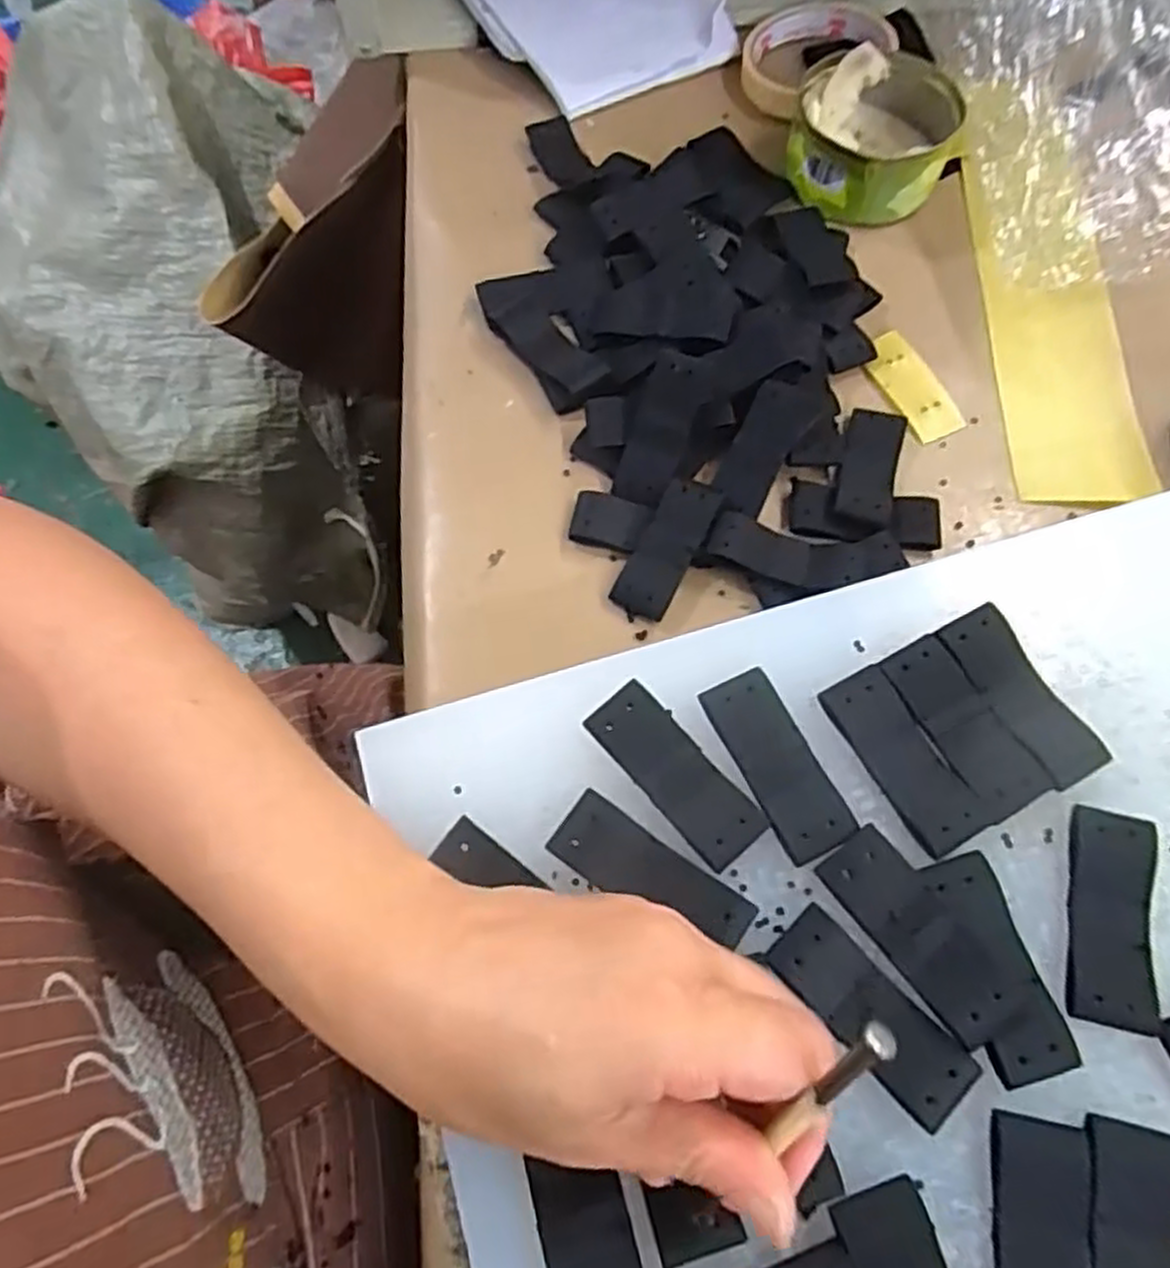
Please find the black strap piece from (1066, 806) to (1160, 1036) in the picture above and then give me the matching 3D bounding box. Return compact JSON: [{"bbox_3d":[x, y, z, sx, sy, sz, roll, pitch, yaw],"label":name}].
[{"bbox_3d":[0.172,0.092,0.260,0.027,0.005,0.066,15,67,7],"label":"black strap piece"}]

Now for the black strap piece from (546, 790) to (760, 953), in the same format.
[{"bbox_3d":[0.021,0.079,0.260,0.066,0.004,0.024,33,70,14],"label":"black strap piece"}]

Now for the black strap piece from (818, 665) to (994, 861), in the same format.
[{"bbox_3d":[0.112,0.044,0.280,0.025,0.005,0.065,-27,69,-11],"label":"black strap piece"}]

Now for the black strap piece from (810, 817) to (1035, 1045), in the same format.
[{"bbox_3d":[0.107,0.096,0.253,0.026,0.004,0.069,-37,68,-12],"label":"black strap piece"}]

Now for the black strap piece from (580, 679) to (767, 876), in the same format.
[{"bbox_3d":[0.031,0.047,0.275,0.025,0.004,0.067,-39,72,-15],"label":"black strap piece"}]

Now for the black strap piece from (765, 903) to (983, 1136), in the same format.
[{"bbox_3d":[0.088,0.116,0.246,0.023,0.005,0.065,-40,72,-16],"label":"black strap piece"}]

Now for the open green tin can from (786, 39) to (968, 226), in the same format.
[{"bbox_3d":[0.156,-0.272,0.432,0.081,0.041,0.095,19,68,8],"label":"open green tin can"}]

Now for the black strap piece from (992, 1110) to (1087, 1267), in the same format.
[{"bbox_3d":[0.130,0.175,0.225,0.025,0.004,0.066,9,67,4],"label":"black strap piece"}]

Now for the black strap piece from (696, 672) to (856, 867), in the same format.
[{"bbox_3d":[0.066,0.044,0.277,0.026,0.005,0.065,-24,68,-10],"label":"black strap piece"}]

